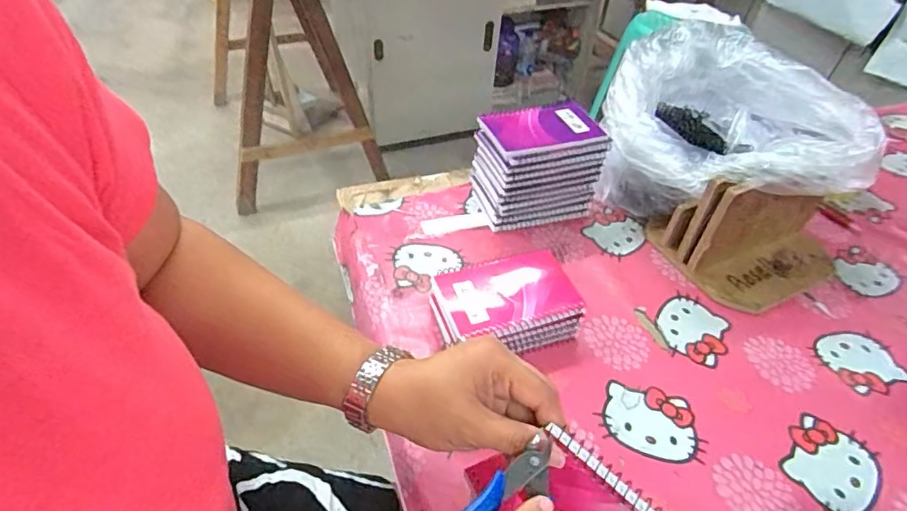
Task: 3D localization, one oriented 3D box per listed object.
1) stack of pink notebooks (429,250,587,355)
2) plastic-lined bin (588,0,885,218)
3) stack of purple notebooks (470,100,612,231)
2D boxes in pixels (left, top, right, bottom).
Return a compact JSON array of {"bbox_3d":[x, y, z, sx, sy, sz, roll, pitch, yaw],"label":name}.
[{"bbox_3d":[0.053,0.053,0.532,0.133,0.056,0.097,-16,48,-19],"label":"stack of pink notebooks"},{"bbox_3d":[0.303,-0.142,0.651,0.215,0.176,0.270,-2,45,-6],"label":"plastic-lined bin"},{"bbox_3d":[0.102,-0.108,0.651,0.137,0.118,0.087,-10,47,-14],"label":"stack of purple notebooks"}]

